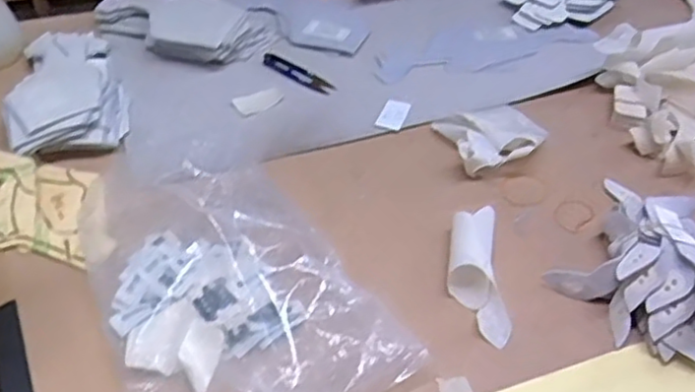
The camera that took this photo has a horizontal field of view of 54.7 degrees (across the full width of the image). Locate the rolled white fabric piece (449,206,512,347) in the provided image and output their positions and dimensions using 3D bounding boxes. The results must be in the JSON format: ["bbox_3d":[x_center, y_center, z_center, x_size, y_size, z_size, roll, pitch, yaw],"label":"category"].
[{"bbox_3d":[0.110,0.061,0.568,0.046,0.030,0.128,1,45,0],"label":"rolled white fabric piece"}]

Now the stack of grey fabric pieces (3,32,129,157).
[{"bbox_3d":[-0.307,-0.123,0.725,0.110,0.038,0.210,-16,47,-16],"label":"stack of grey fabric pieces"}]

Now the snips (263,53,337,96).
[{"bbox_3d":[-0.061,-0.145,0.799,0.105,0.004,0.026,28,51,25],"label":"snips"}]

